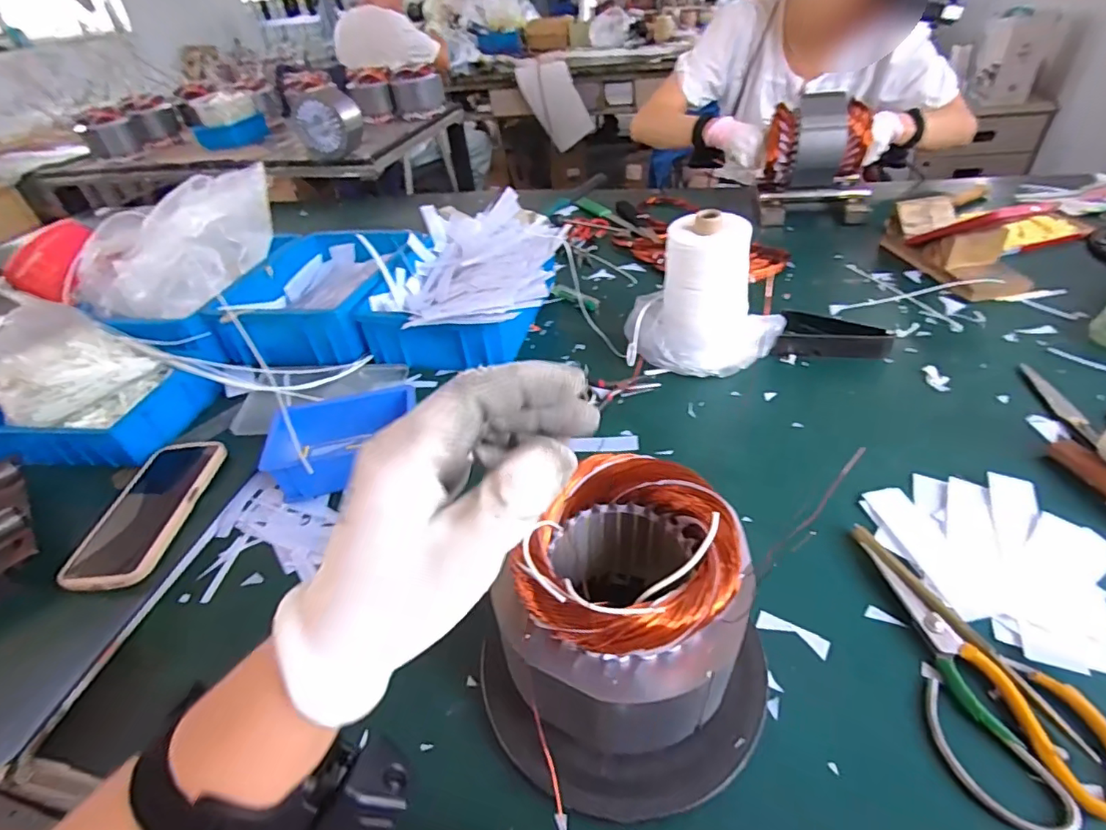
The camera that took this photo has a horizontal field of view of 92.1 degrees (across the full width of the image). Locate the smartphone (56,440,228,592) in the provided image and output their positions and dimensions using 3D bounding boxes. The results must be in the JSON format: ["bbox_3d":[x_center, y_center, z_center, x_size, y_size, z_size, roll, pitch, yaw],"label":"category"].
[{"bbox_3d":[-0.392,0.086,0.526,0.080,0.017,0.183,-4,41,4],"label":"smartphone"}]

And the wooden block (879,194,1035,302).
[{"bbox_3d":[0.573,-0.247,0.760,0.094,0.073,0.210,-8,40,-1],"label":"wooden block"}]

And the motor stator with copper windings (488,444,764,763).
[{"bbox_3d":[0.046,0.110,0.320,0.126,0.113,0.133,16,44,22],"label":"motor stator with copper windings"}]

